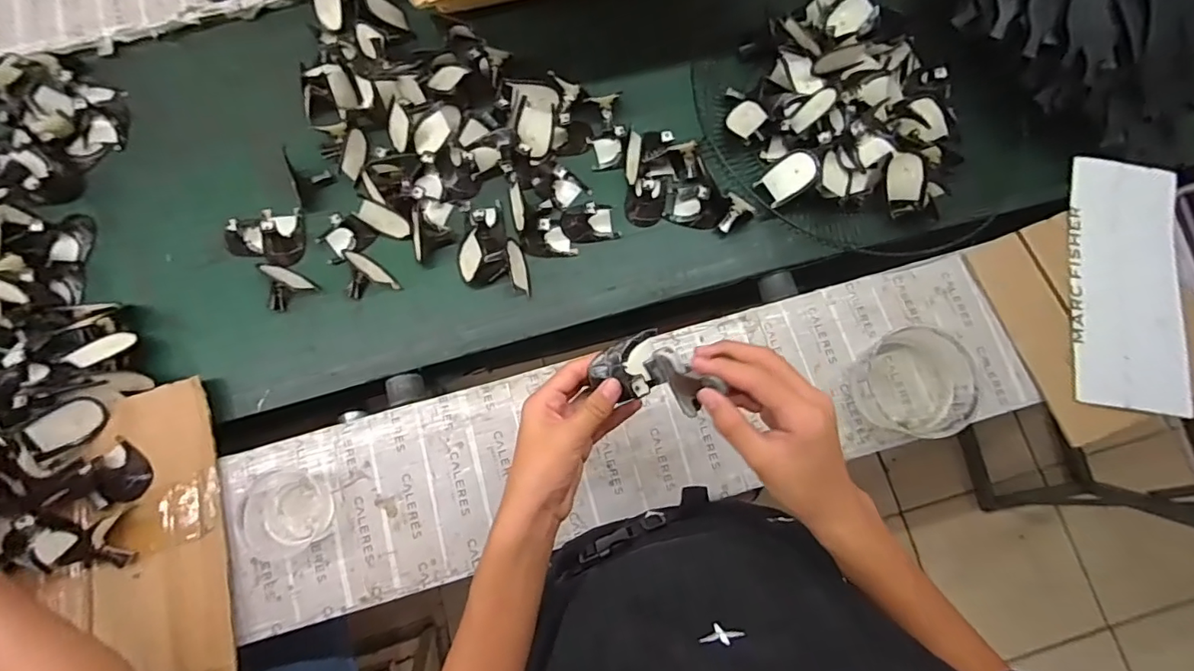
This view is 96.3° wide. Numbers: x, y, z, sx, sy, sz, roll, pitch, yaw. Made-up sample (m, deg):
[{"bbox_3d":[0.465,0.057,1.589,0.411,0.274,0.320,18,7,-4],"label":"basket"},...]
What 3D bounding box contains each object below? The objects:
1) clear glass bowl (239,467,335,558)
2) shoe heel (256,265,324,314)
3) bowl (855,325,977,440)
[{"bbox_3d":[-0.327,0.185,0.567,0.081,0.028,0.087,0,78,0],"label":"clear glass bowl"},{"bbox_3d":[-0.377,-0.055,0.638,0.061,0.035,0.051,28,79,5],"label":"shoe heel"},{"bbox_3d":[0.343,0.052,0.586,0.109,0.063,0.112,0,78,0],"label":"bowl"}]

